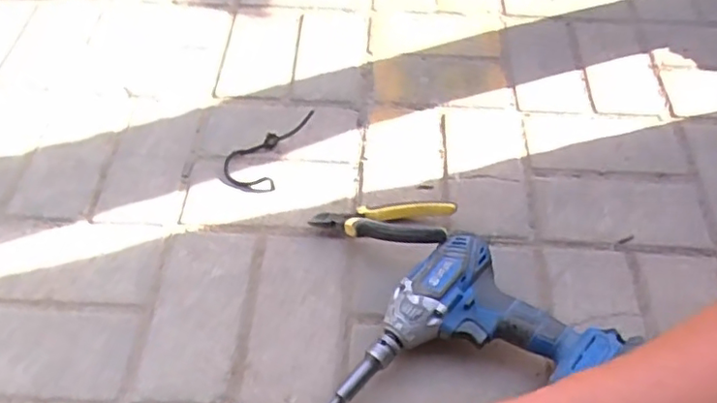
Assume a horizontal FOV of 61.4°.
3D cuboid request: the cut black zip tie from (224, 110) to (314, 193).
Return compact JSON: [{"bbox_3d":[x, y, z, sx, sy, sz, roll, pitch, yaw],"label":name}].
[{"bbox_3d":[-0.111,-0.068,0.717,0.072,0.035,0.111,22,56,14],"label":"cut black zip tie"}]

